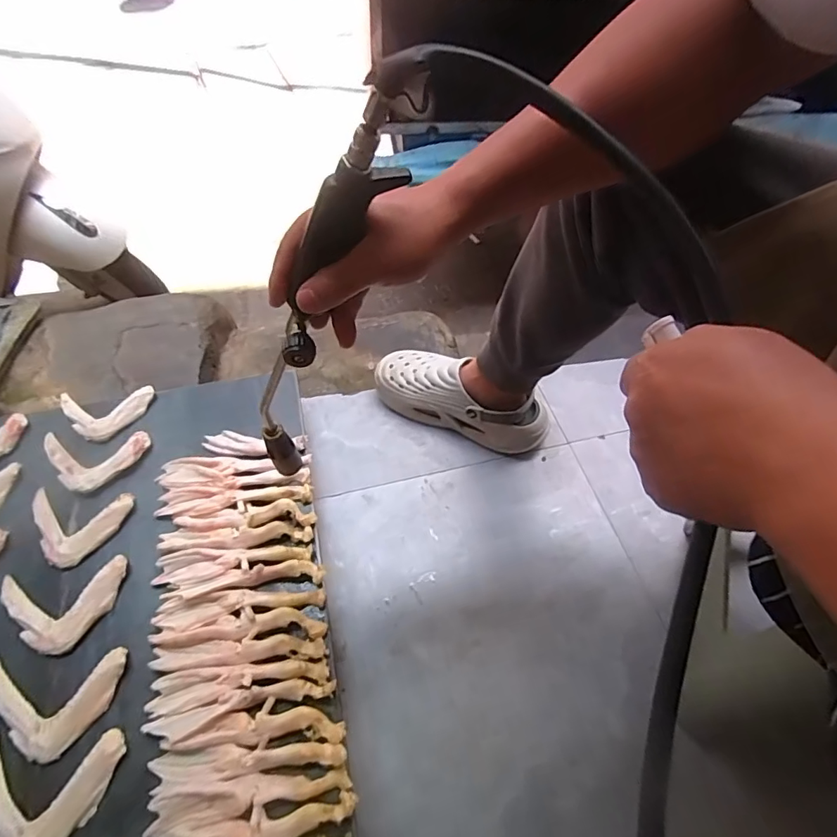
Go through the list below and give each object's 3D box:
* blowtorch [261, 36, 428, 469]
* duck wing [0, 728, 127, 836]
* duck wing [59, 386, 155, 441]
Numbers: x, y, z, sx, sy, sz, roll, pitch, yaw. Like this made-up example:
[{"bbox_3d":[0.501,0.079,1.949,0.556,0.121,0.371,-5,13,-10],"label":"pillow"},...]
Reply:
[{"bbox_3d":[-0.081,-0.055,0.377,0.046,0.399,0.053,15,50,-16],"label":"blowtorch"},{"bbox_3d":[-0.338,0.338,0.441,0.124,0.014,0.096,-3,53,-4],"label":"duck wing"},{"bbox_3d":[-0.442,-0.006,0.693,0.121,0.012,0.087,-8,53,-7],"label":"duck wing"}]

